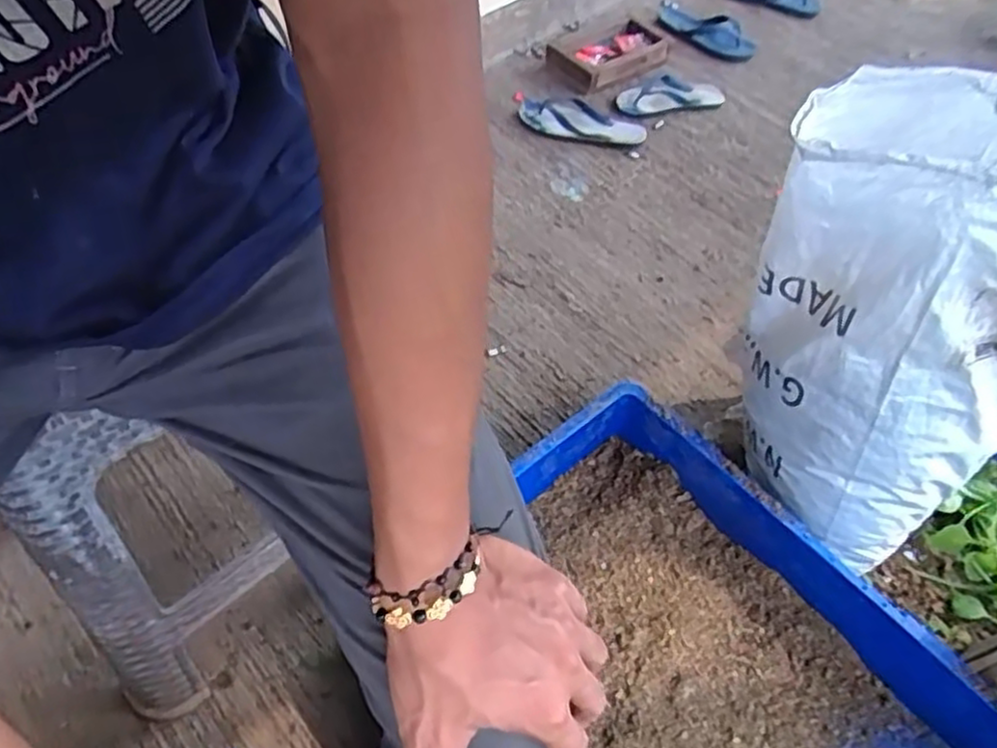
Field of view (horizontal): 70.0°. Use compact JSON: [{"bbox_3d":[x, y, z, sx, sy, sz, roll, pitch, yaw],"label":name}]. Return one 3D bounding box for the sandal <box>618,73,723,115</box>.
[{"bbox_3d":[0.376,-0.612,1.561,0.231,0.035,0.104,-5,53,-9],"label":"sandal"}]

